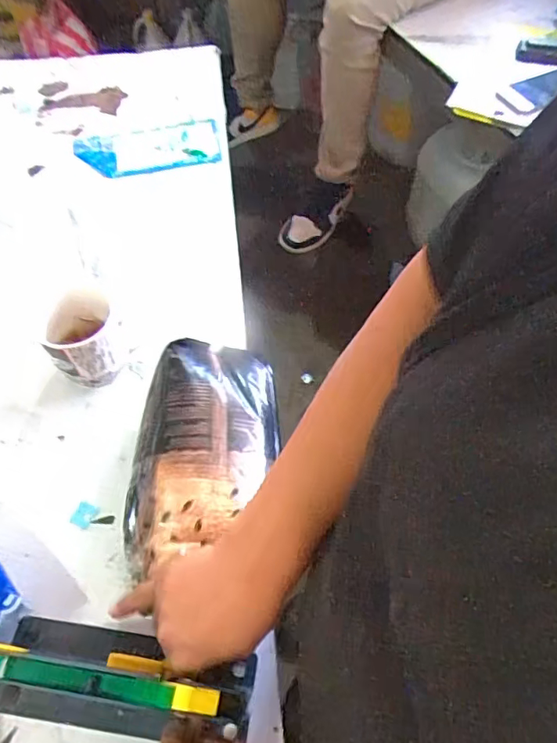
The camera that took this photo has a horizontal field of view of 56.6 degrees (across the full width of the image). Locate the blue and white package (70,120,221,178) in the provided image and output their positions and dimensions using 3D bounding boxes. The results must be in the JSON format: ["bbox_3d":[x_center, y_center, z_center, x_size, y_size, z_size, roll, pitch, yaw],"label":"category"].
[{"bbox_3d":[-0.207,-0.349,0.816,0.221,0.030,0.106,-8,59,-5],"label":"blue and white package"}]

